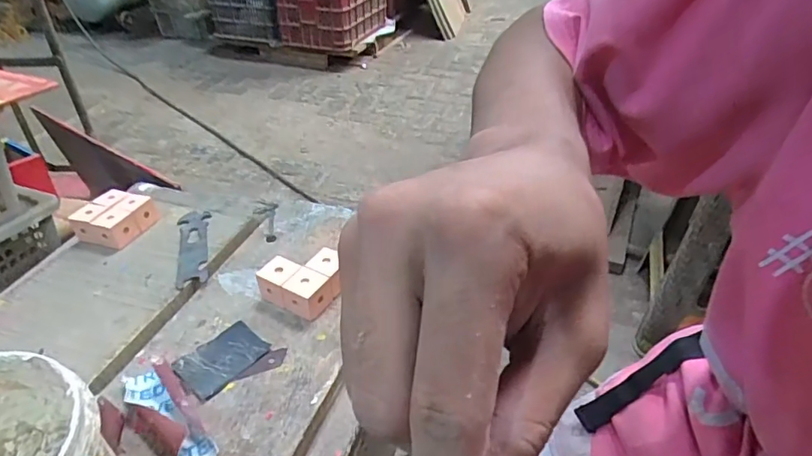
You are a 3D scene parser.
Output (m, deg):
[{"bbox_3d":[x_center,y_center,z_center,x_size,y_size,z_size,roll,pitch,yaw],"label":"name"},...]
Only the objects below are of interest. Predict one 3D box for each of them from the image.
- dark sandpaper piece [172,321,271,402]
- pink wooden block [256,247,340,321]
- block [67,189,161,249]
[{"bbox_3d":[-0.154,0.110,0.435,0.051,0.004,0.068,27,44,31],"label":"dark sandpaper piece"},{"bbox_3d":[-0.093,0.048,0.484,0.063,0.033,0.061,21,41,27],"label":"pink wooden block"},{"bbox_3d":[-0.328,-0.014,0.584,0.062,0.029,0.069,11,37,15],"label":"block"}]

